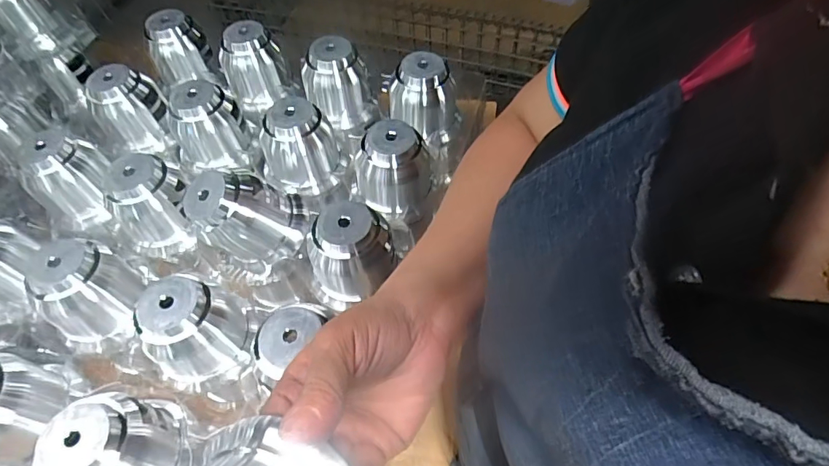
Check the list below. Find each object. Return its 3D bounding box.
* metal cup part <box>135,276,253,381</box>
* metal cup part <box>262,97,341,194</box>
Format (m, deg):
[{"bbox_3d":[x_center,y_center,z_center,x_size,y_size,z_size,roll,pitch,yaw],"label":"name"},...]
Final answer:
[{"bbox_3d":[-0.181,0.075,0.393,0.065,0.073,0.074,-20,58,-10],"label":"metal cup part"},{"bbox_3d":[-0.121,-0.084,0.503,0.075,0.087,0.084,-25,60,-13],"label":"metal cup part"}]

